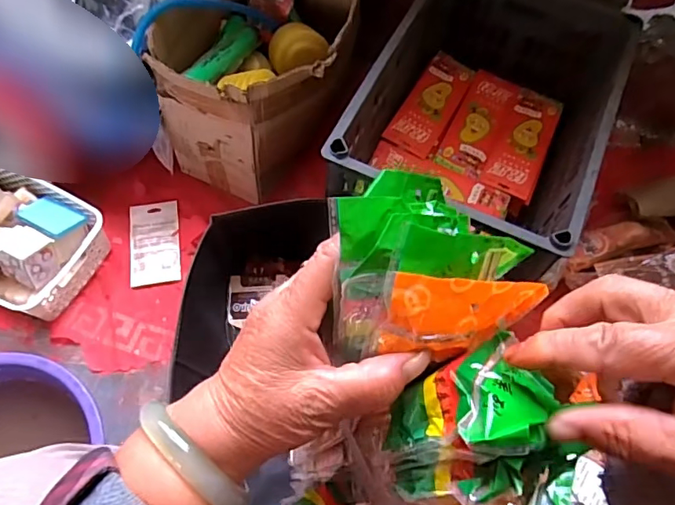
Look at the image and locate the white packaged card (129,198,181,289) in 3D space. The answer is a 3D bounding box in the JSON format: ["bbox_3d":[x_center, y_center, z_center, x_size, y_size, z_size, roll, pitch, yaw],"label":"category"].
[{"bbox_3d":[-0.319,-0.020,0.886,0.084,0.006,0.162,-8,64,-7],"label":"white packaged card"}]

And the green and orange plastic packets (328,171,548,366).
[{"bbox_3d":[0.048,0.003,0.252,0.100,0.053,0.083,-2,63,-5],"label":"green and orange plastic packets"}]

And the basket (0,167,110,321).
[{"bbox_3d":[-0.537,-0.028,0.830,0.291,0.093,0.200,25,64,10],"label":"basket"}]

